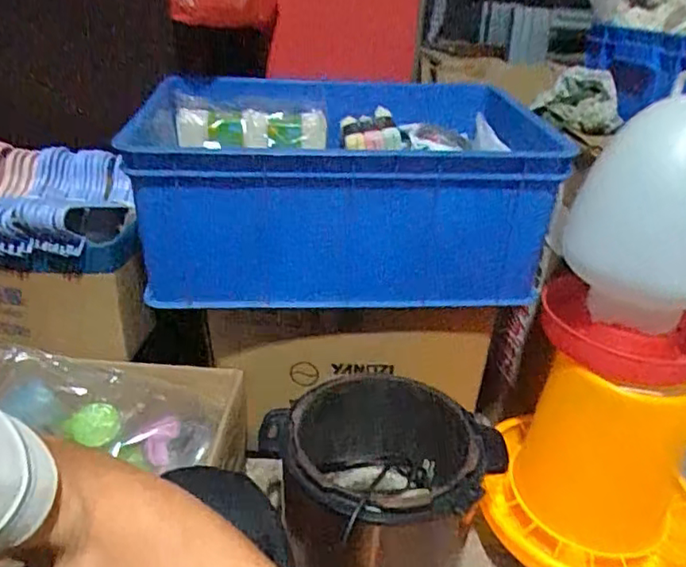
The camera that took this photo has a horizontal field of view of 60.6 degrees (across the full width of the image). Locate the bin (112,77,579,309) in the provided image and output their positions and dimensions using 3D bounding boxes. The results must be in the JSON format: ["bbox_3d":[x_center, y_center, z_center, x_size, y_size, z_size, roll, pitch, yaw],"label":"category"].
[{"bbox_3d":[0.003,-0.161,0.959,0.623,0.254,0.413,-2,29,-10],"label":"bin"}]

